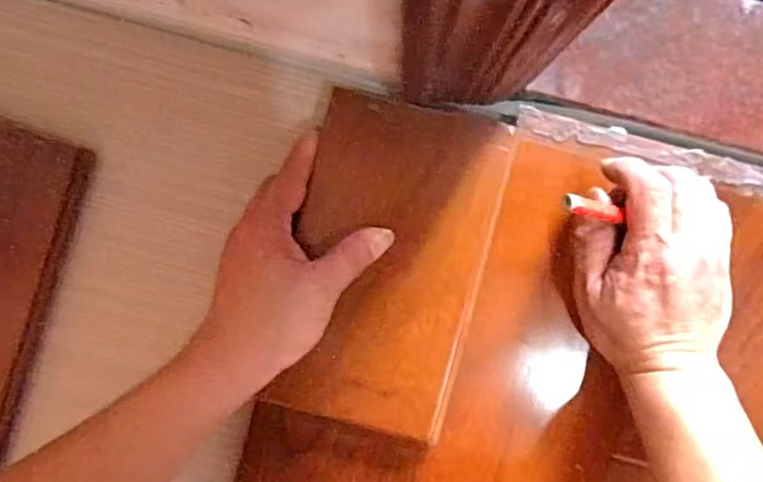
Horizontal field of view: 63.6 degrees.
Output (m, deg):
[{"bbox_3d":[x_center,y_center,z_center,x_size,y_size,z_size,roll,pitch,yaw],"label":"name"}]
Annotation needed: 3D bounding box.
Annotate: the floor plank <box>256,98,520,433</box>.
[{"bbox_3d":[0.005,0.016,0.404,0.118,0.016,0.211,12,94,2],"label":"floor plank"}]

